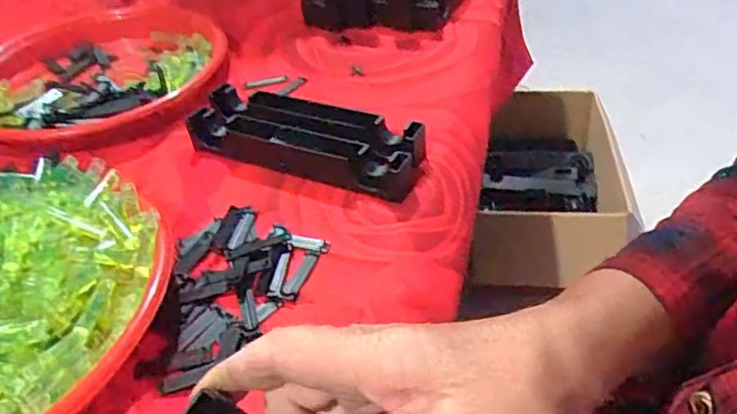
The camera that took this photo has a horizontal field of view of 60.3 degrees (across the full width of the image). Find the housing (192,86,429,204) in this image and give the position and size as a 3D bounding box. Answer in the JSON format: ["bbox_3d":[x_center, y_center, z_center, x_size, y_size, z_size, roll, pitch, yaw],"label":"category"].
[{"bbox_3d":[-0.050,-0.056,0.498,0.189,0.033,0.062,13,44,22],"label":"housing"}]

